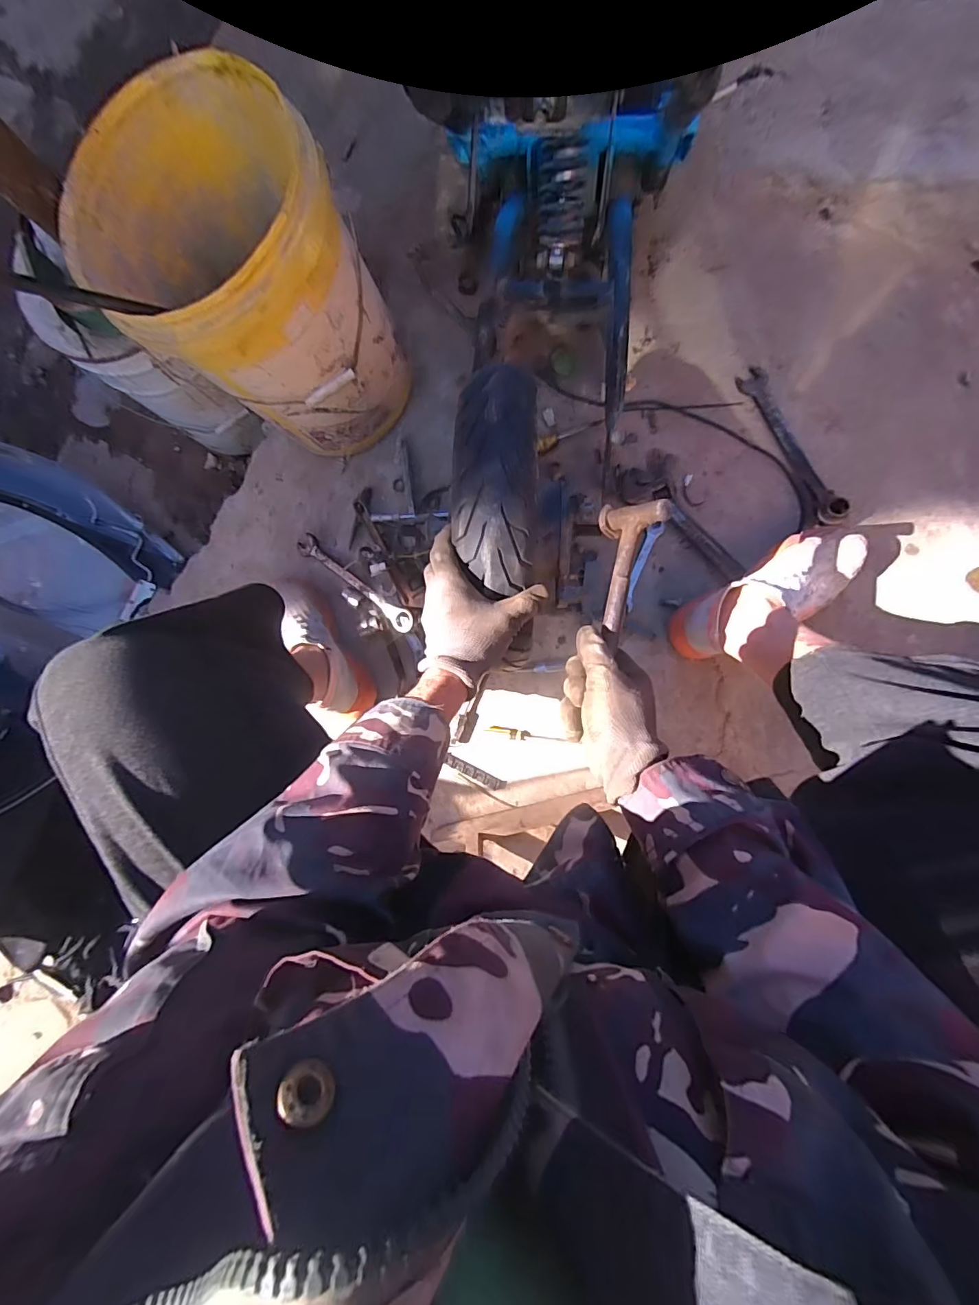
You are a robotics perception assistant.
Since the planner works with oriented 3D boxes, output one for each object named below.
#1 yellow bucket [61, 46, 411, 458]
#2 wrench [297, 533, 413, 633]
[{"bbox_3d":[-0.312,-0.488,0.683,0.296,0.341,0.270,0,88,8],"label":"yellow bucket"},{"bbox_3d":[-0.232,-0.119,0.844,0.253,0.020,0.036,39,94,8],"label":"wrench"}]

